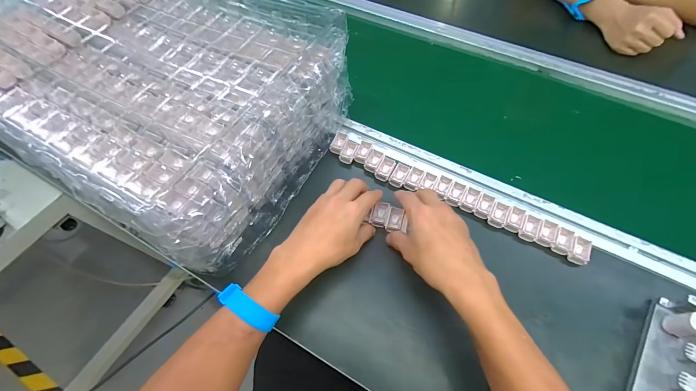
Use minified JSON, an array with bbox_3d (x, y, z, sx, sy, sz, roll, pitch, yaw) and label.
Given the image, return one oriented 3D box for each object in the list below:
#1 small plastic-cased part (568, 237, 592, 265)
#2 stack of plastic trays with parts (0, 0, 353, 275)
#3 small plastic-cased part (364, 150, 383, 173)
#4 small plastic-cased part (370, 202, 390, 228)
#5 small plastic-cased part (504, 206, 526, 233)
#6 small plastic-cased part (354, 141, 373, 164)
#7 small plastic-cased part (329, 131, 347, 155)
[{"bbox_3d":[0.309,0.074,0.393,0.022,0.014,0.037,29,65,15],"label":"small plastic-cased part"},{"bbox_3d":[-0.294,-0.170,0.453,0.518,0.141,0.343,28,64,15],"label":"stack of plastic trays with parts"},{"bbox_3d":[0.040,-0.055,0.465,0.022,0.008,0.034,21,63,11],"label":"small plastic-cased part"},{"bbox_3d":[0.046,0.026,0.422,0.021,0.015,0.038,15,62,8],"label":"small plastic-cased part"},{"bbox_3d":[0.235,0.033,0.415,0.021,0.012,0.038,26,64,14],"label":"small plastic-cased part"},{"bbox_3d":[0.025,-0.070,0.474,0.021,0.011,0.037,19,62,10],"label":"small plastic-cased part"},{"bbox_3d":[-0.015,-0.087,0.483,0.019,0.010,0.034,20,63,11],"label":"small plastic-cased part"}]

